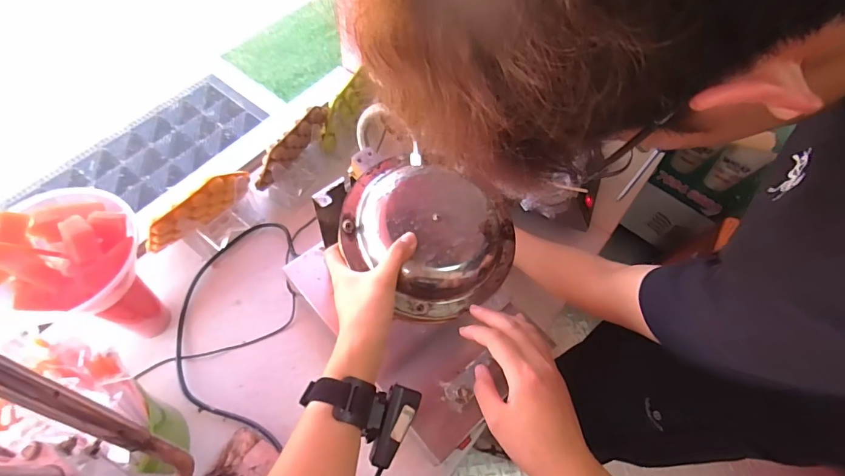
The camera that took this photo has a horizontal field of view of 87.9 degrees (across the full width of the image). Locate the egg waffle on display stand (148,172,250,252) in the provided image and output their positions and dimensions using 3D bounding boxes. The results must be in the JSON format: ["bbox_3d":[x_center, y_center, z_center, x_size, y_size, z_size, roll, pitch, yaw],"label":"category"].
[{"bbox_3d":[-0.331,-0.045,0.652,0.027,0.087,0.170,40,66,18],"label":"egg waffle on display stand"}]

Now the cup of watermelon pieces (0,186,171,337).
[{"bbox_3d":[-0.389,0.061,0.562,0.102,0.263,0.127,3,61,-2],"label":"cup of watermelon pieces"}]

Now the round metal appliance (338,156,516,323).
[{"bbox_3d":[0.006,-0.006,0.472,0.184,0.062,0.172,14,61,4],"label":"round metal appliance"}]

